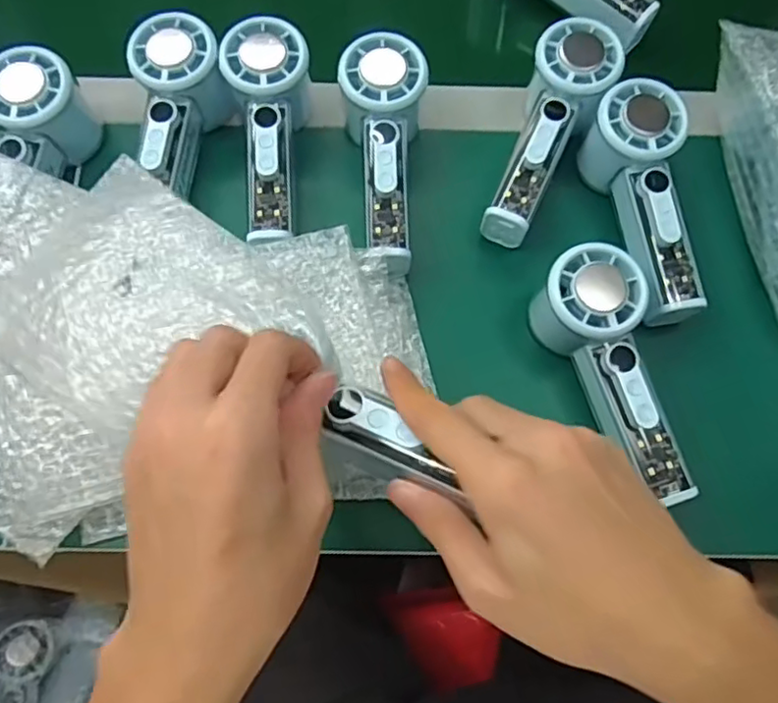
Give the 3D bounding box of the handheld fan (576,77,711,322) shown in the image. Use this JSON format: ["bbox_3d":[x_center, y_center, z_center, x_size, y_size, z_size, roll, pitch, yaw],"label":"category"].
[{"bbox_3d":[0.166,-0.095,0.407,0.055,0.053,0.153,-5,71,-3],"label":"handheld fan"}]

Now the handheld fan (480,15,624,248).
[{"bbox_3d":[0.107,-0.147,0.428,0.052,0.047,0.155,24,87,7],"label":"handheld fan"}]

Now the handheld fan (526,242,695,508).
[{"bbox_3d":[0.131,0.015,0.381,0.063,0.056,0.153,-20,85,-8],"label":"handheld fan"}]

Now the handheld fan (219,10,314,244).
[{"bbox_3d":[-0.075,-0.141,0.417,0.053,0.055,0.146,-7,71,-4],"label":"handheld fan"}]

